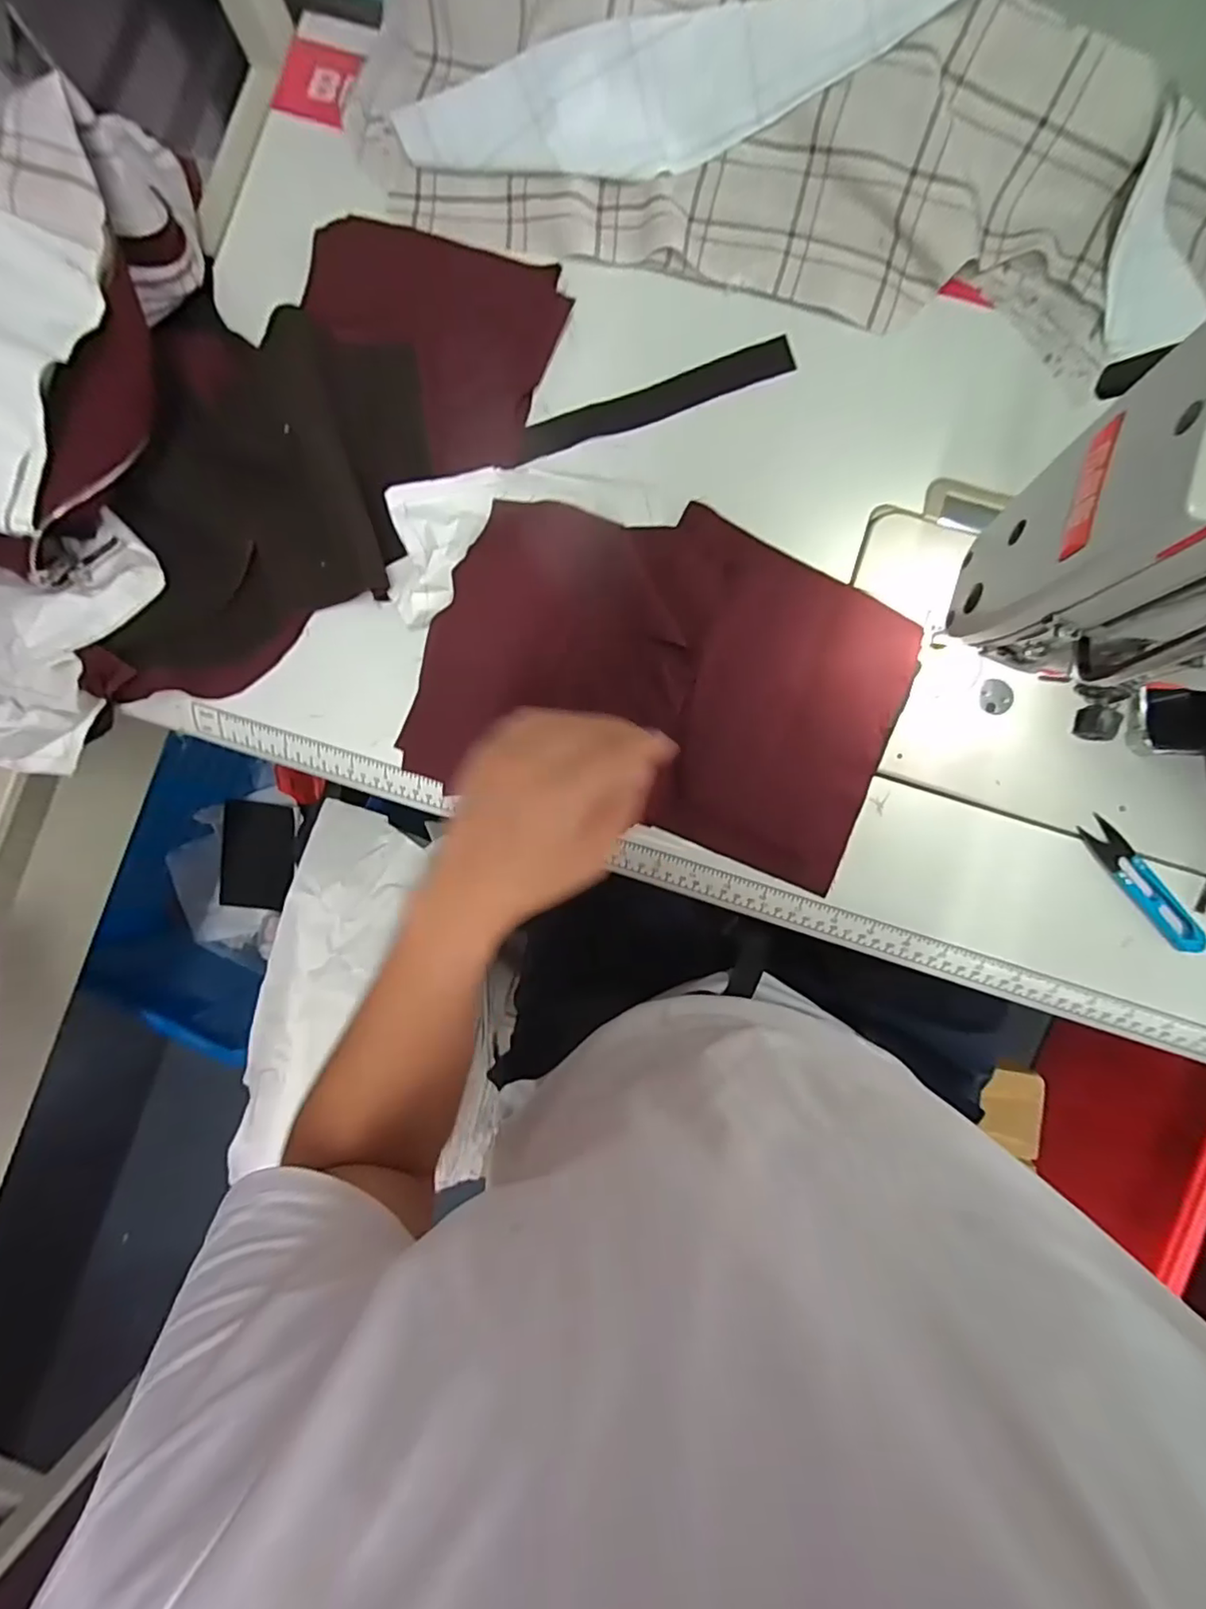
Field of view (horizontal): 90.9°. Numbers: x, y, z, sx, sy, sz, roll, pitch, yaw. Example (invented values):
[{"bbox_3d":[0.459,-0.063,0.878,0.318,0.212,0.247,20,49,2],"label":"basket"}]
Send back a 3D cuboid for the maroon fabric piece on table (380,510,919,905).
[{"bbox_3d":[0.041,-0.089,0.400,0.309,0.022,0.215,16,88,0],"label":"maroon fabric piece on table"}]

